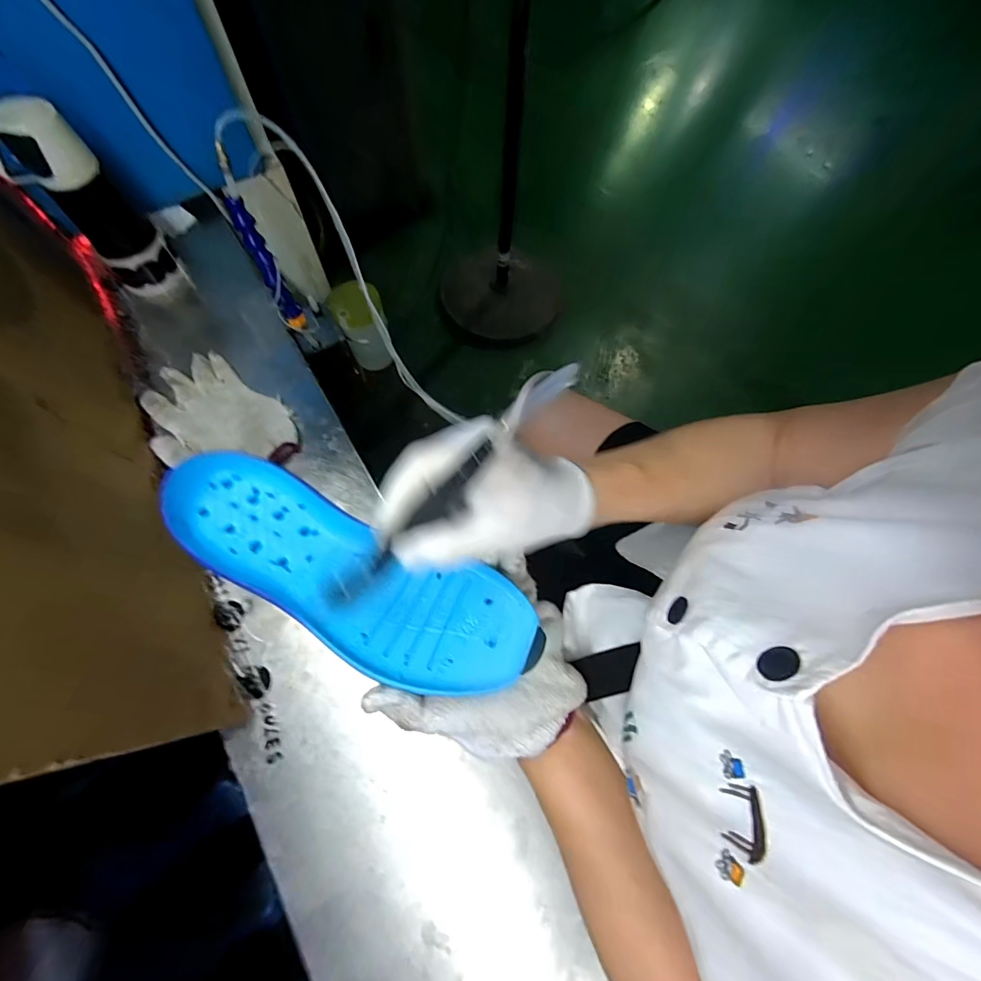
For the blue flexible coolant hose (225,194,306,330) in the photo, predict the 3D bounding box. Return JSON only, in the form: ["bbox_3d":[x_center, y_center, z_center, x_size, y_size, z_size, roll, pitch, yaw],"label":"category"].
[{"bbox_3d":[-0.278,-0.276,0.569,0.025,0.162,0.029,-27,49,-10],"label":"blue flexible coolant hose"}]

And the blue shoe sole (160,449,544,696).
[{"bbox_3d":[-0.097,0.056,0.301,0.259,0.021,0.086,27,71,2],"label":"blue shoe sole"}]

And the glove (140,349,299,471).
[{"bbox_3d":[-0.334,-0.081,0.554,0.181,0.032,0.132,35,73,11],"label":"glove"}]

